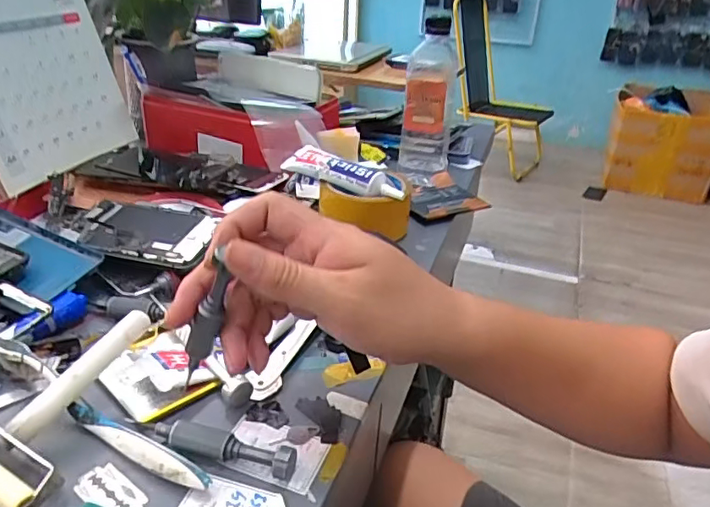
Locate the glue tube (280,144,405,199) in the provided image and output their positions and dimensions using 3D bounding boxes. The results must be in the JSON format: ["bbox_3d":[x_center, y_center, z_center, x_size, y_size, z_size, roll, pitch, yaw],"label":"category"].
[{"bbox_3d":[-0.012,-0.085,0.562,0.138,0.030,0.029,21,34,30],"label":"glue tube"}]

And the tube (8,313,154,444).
[{"bbox_3d":[-0.161,0.070,0.330,0.011,0.016,0.094,22,51,25],"label":"tube"}]

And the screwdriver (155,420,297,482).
[{"bbox_3d":[-0.074,0.109,0.311,0.085,0.015,0.014,13,30,12],"label":"screwdriver"}]

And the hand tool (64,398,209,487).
[{"bbox_3d":[-0.123,0.107,0.310,0.102,0.014,0.014,20,32,23],"label":"hand tool"}]

